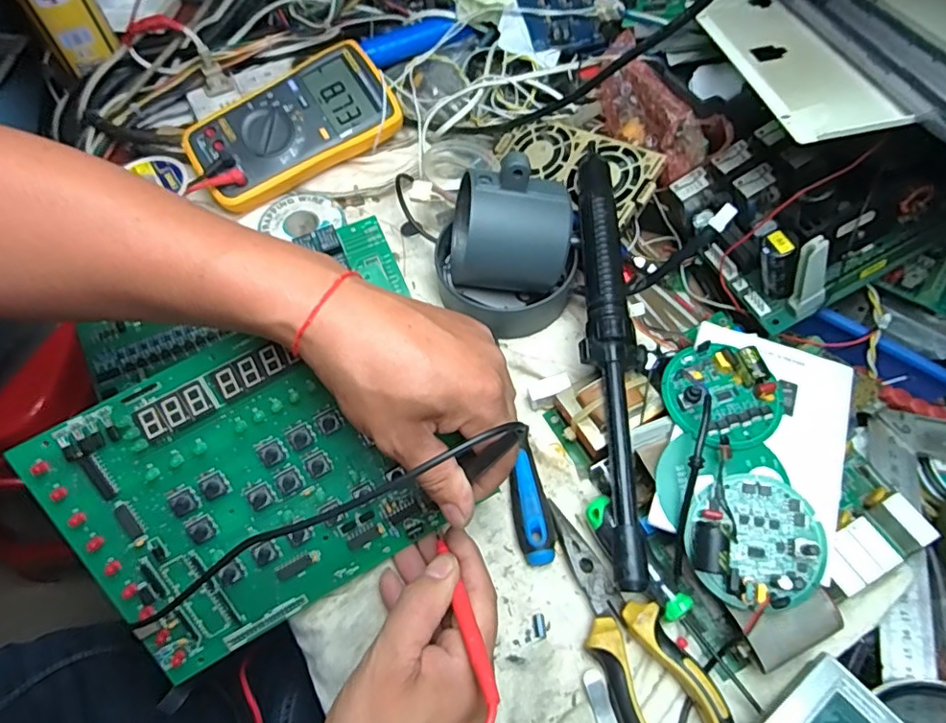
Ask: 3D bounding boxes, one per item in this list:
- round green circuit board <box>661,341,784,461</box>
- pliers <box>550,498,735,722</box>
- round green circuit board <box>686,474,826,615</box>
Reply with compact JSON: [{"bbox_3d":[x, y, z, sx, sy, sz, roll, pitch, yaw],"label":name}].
[{"bbox_3d":[0.152,0.019,0.348,0.061,0.021,0.068,-27,65,-13],"label":"round green circuit board"},{"bbox_3d":[0.087,0.149,0.322,0.051,0.029,0.147,-20,63,-9],"label":"pliers"},{"bbox_3d":[0.156,0.099,0.313,0.066,0.022,0.067,0,62,1],"label":"round green circuit board"}]

